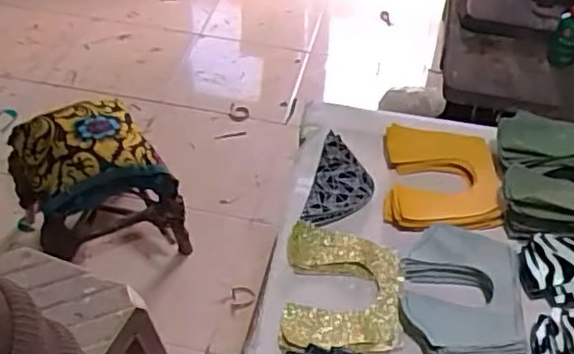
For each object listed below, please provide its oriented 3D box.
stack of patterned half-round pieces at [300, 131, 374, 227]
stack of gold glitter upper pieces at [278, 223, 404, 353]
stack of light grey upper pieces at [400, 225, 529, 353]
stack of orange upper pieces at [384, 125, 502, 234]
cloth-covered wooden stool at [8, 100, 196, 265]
[{"bbox_3d":[0.069,0.009,0.821,0.072,0.017,0.148,13,46,10],"label":"stack of patterned half-round pieces"},{"bbox_3d":[0.060,0.119,0.716,0.123,0.010,0.159,5,46,2],"label":"stack of gold glitter upper pieces"},{"bbox_3d":[0.183,0.119,0.697,0.123,0.031,0.166,5,46,2],"label":"stack of light grey upper pieces"},{"bbox_3d":[0.193,0.002,0.824,0.137,0.022,0.165,5,46,2],"label":"stack of orange upper pieces"},{"bbox_3d":[-0.437,0.030,1.549,0.341,0.336,0.292,-17,49,-18],"label":"cloth-covered wooden stool"}]

